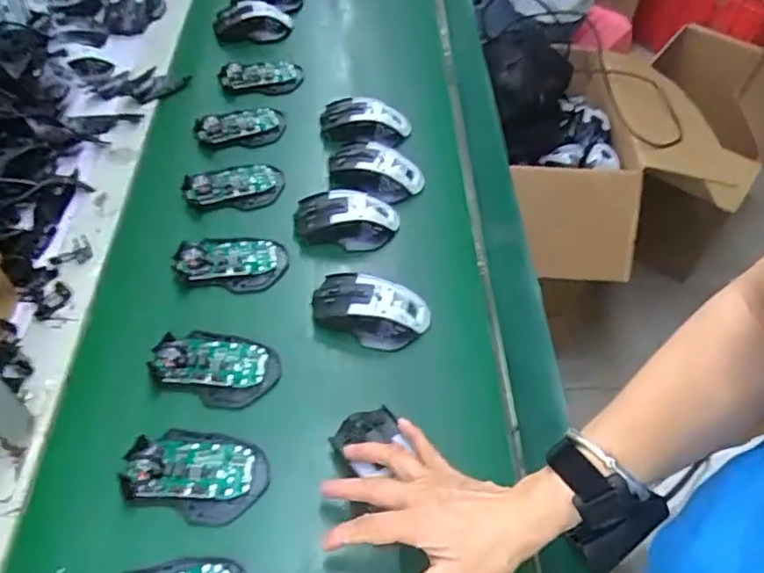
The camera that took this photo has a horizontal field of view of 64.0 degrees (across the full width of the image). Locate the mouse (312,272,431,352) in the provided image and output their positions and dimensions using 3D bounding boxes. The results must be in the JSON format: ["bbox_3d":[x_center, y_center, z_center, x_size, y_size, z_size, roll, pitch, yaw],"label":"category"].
[{"bbox_3d":[-0.011,0.024,0.604,0.112,0.039,0.058,9,52,10],"label":"mouse"}]

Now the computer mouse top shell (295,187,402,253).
[{"bbox_3d":[-0.041,-0.076,0.681,0.116,0.029,0.075,1,52,-1],"label":"computer mouse top shell"}]

